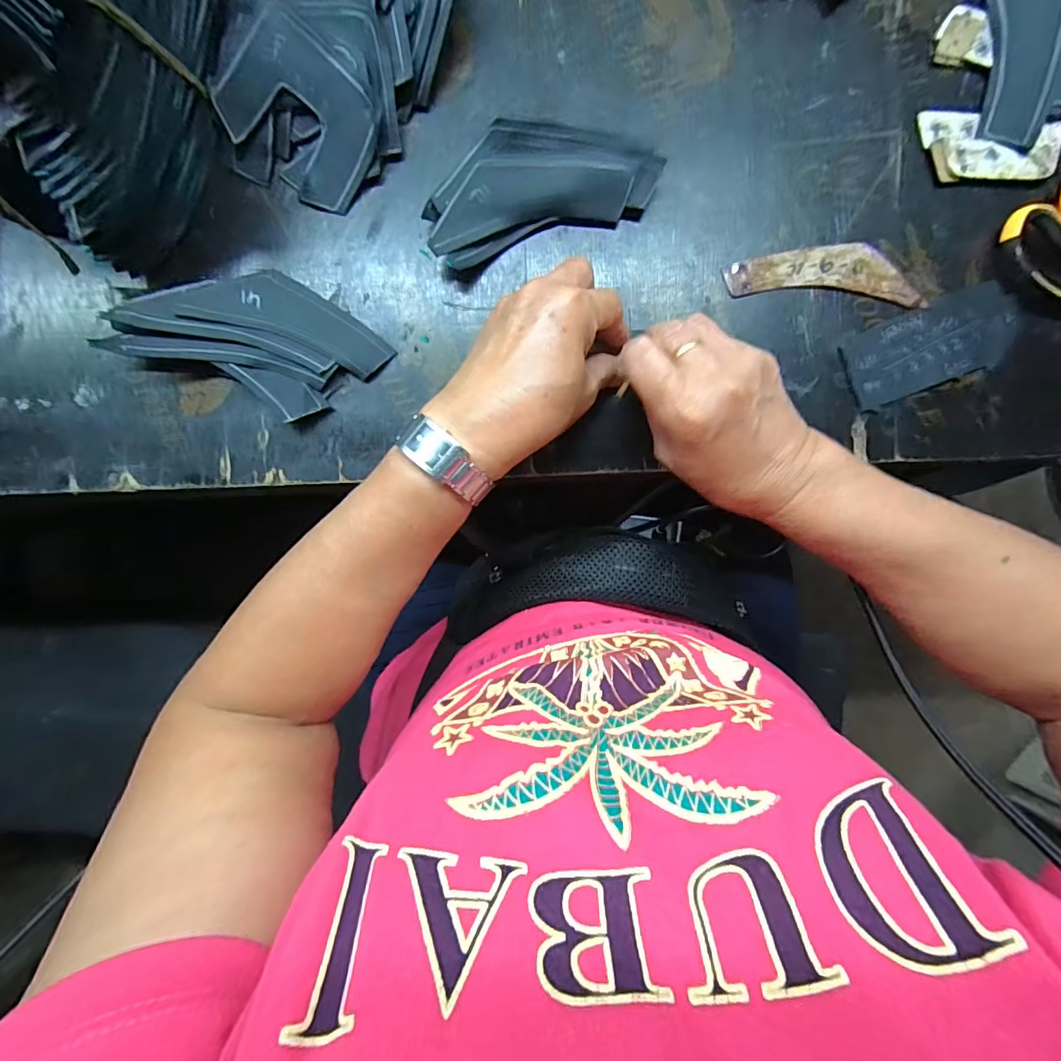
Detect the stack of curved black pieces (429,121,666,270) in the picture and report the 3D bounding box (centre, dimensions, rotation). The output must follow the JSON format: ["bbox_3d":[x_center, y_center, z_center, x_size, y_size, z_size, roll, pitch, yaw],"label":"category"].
[{"bbox_3d":[0.004,-0.218,0.301,0.143,0.022,0.064,-18,93,1],"label":"stack of curved black pieces"}]

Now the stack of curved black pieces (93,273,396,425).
[{"bbox_3d":[-0.173,-0.123,0.302,0.148,0.028,0.081,23,93,-1],"label":"stack of curved black pieces"}]

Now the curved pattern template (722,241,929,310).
[{"bbox_3d":[0.193,-0.169,0.312,0.127,0.004,0.036,4,93,0],"label":"curved pattern template"}]

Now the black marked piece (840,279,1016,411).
[{"bbox_3d":[0.264,-0.122,0.314,0.109,0.005,0.053,-19,93,1],"label":"black marked piece"}]

